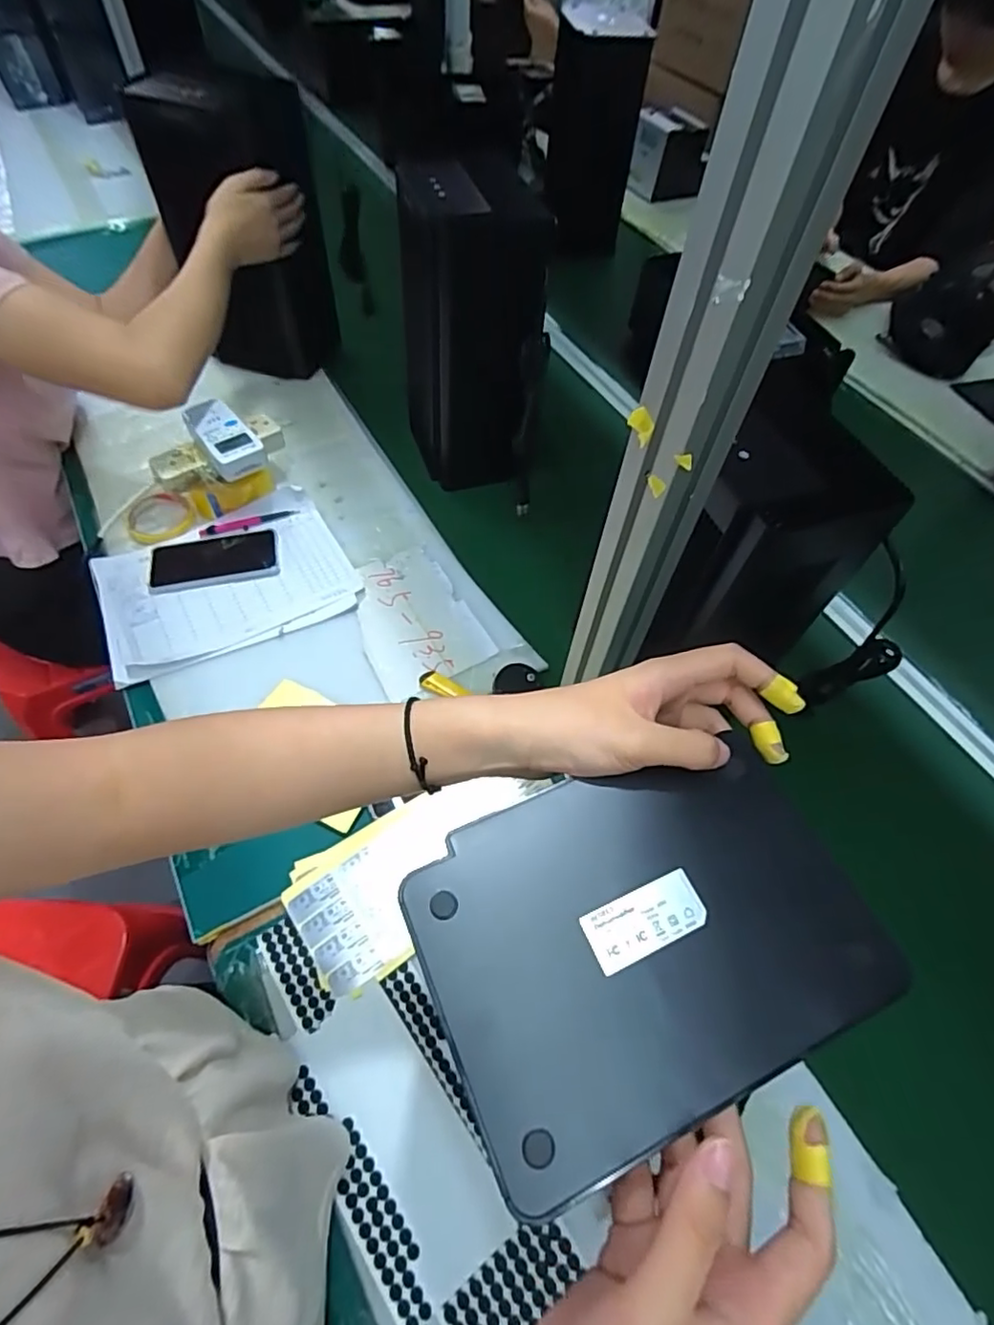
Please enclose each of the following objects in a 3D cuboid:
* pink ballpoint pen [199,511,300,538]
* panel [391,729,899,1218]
[{"bbox_3d":[-0.341,-0.190,0.845,0.131,0.012,0.017,-11,59,-10],"label":"pink ballpoint pen"},{"bbox_3d":[0.065,0.115,0.268,0.186,0.008,0.136,-20,61,-14],"label":"panel"}]

